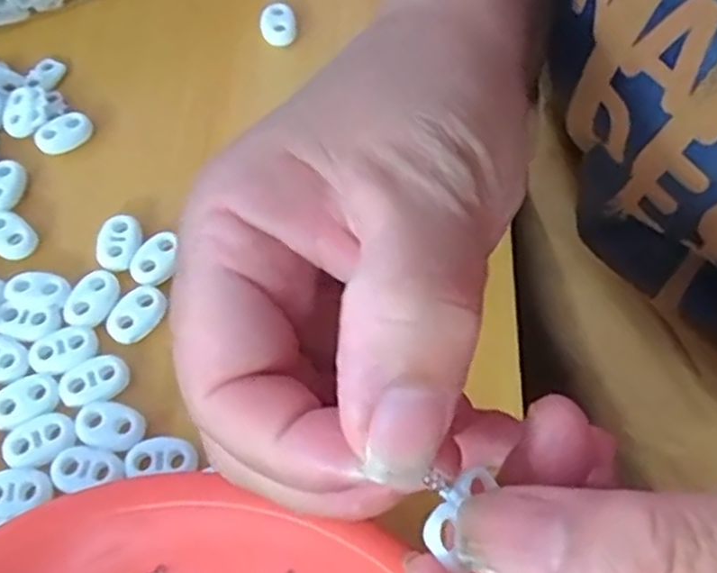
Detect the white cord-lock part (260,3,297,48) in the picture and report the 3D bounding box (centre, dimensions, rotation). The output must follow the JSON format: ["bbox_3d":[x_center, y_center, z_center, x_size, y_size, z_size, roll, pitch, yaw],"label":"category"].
[{"bbox_3d":[-0.035,-0.116,0.311,0.015,0.006,0.022,-11,63,-4],"label":"white cord-lock part"}]

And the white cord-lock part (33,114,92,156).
[{"bbox_3d":[-0.119,-0.062,0.285,0.022,0.007,0.014,-36,67,-15],"label":"white cord-lock part"}]

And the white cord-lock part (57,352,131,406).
[{"bbox_3d":[-0.089,0.030,0.234,0.023,0.004,0.016,-26,65,-11],"label":"white cord-lock part"}]

